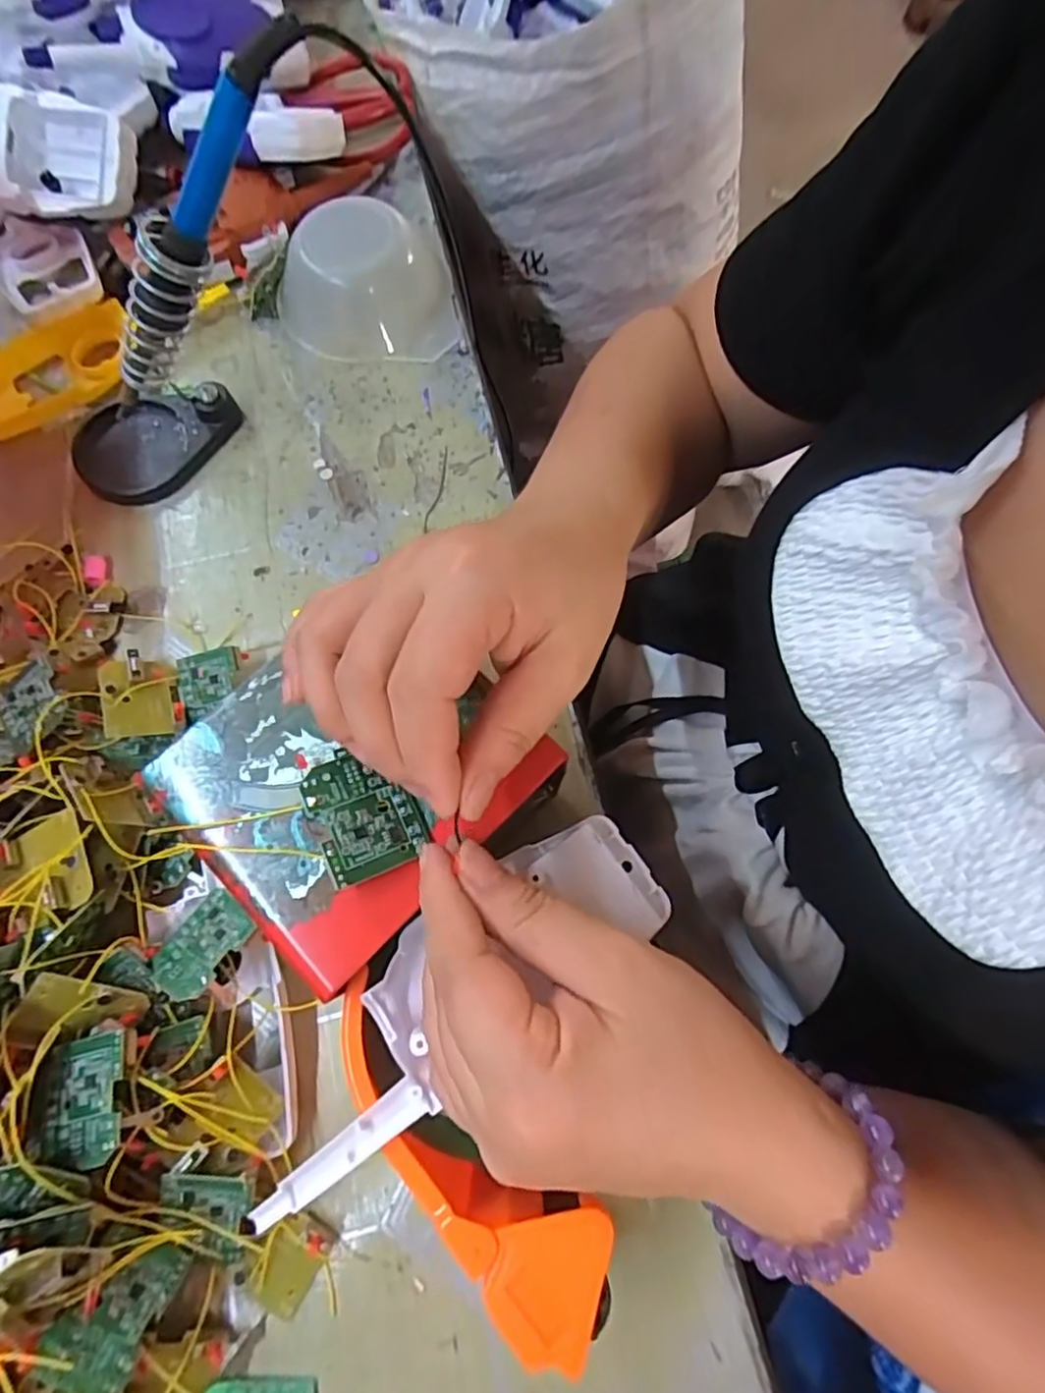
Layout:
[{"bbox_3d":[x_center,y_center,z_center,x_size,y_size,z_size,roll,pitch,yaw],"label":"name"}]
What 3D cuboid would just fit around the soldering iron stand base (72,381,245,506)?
[{"bbox_3d":[-0.211,-0.151,0.379,0.092,0.021,0.065,-24,74,-8],"label":"soldering iron stand base"}]

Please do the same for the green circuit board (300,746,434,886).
[{"bbox_3d":[-0.054,0.039,0.223,0.034,0.004,0.042,-20,75,-27],"label":"green circuit board"}]

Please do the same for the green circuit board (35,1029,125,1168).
[{"bbox_3d":[-0.163,0.148,0.240,0.034,0.004,0.041,-15,64,9],"label":"green circuit board"}]

